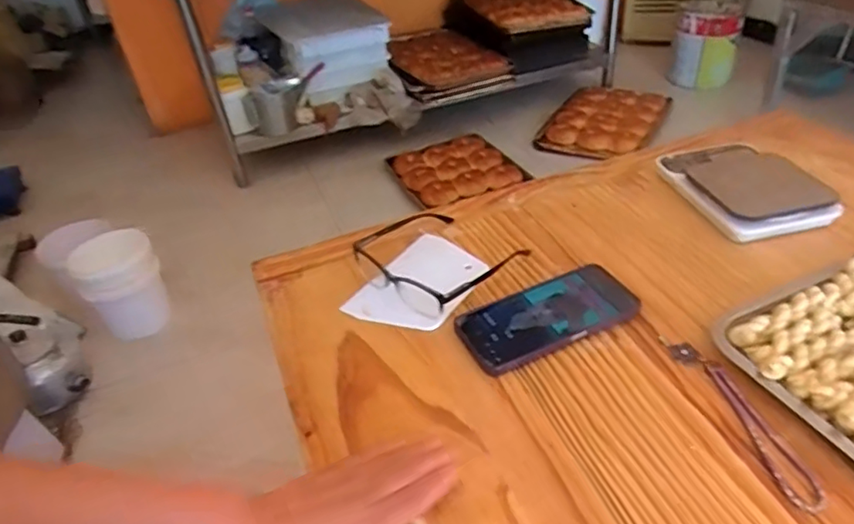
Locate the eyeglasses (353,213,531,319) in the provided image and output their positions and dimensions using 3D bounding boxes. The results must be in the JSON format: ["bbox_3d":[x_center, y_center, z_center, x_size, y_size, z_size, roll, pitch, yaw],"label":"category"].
[{"bbox_3d":[0.011,-0.009,0.629,0.146,0.049,0.166,-30,44,-27],"label":"eyeglasses"}]

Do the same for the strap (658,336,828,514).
[{"bbox_3d":[0.237,0.112,0.453,0.028,0.004,0.165,-13,39,-8],"label":"strap"}]

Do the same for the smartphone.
[{"bbox_3d":[0.112,0.049,0.551,0.160,0.016,0.077,-18,40,-14],"label":"smartphone"}]

